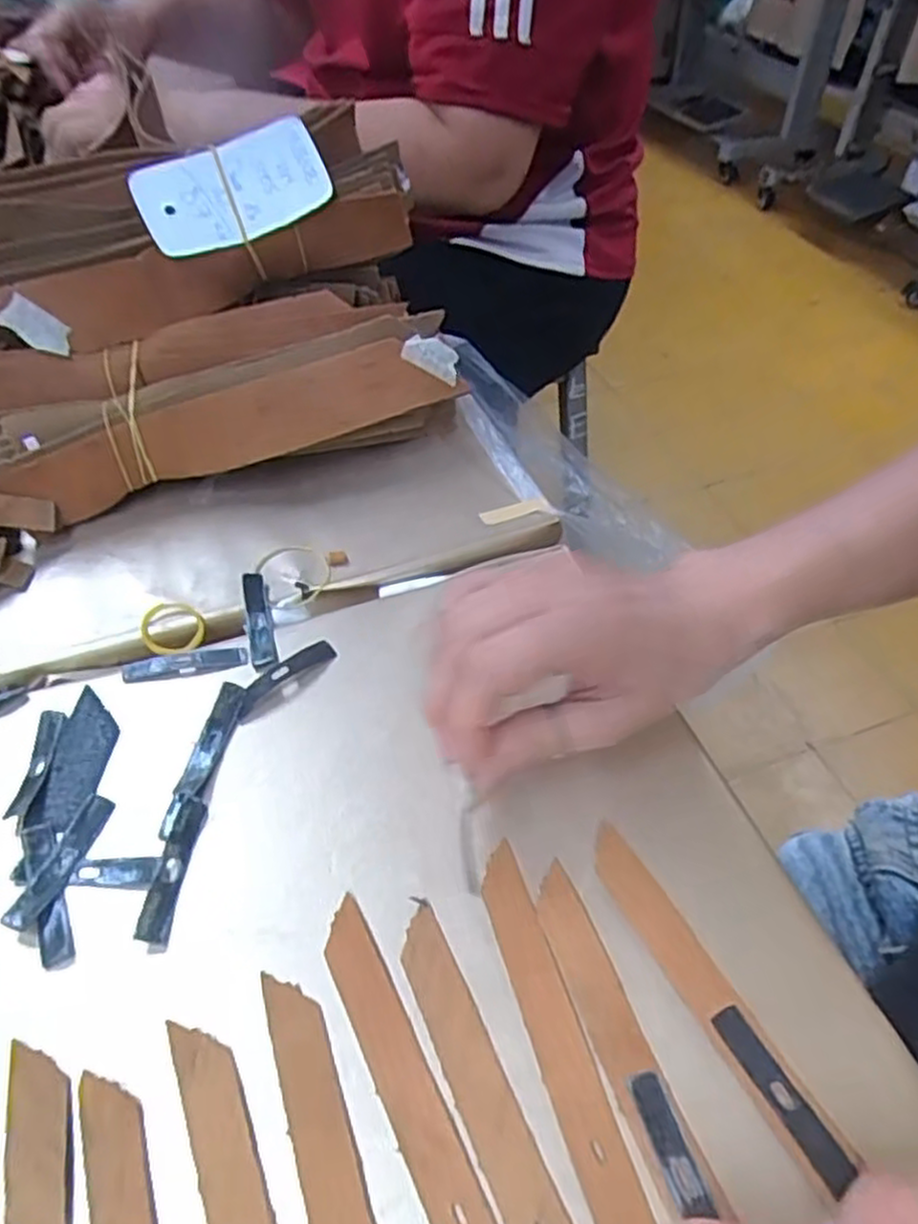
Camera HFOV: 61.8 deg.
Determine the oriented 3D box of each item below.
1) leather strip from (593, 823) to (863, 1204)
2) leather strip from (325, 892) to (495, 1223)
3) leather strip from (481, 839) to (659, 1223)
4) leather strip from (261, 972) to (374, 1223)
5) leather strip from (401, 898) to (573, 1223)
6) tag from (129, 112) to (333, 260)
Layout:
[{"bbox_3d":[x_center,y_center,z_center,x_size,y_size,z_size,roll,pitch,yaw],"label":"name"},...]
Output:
[{"bbox_3d":[0.080,0.123,0.253,0.018,0.006,0.117,-22,51,-19],"label":"leather strip"},{"bbox_3d":[-0.015,0.146,0.231,0.016,0.004,0.124,-21,51,-19],"label":"leather strip"},{"bbox_3d":[0.031,0.134,0.244,0.017,0.004,0.124,-13,49,-12],"label":"leather strip"},{"bbox_3d":[-0.035,0.163,0.214,0.017,0.004,0.124,-16,50,-15],"label":"leather strip"},{"bbox_3d":[0.009,0.149,0.229,0.017,0.004,0.124,-19,50,-17],"label":"leather strip"},{"bbox_3d":[-0.128,-0.239,0.433,0.102,0.013,0.056,-27,89,-5],"label":"tag"}]

